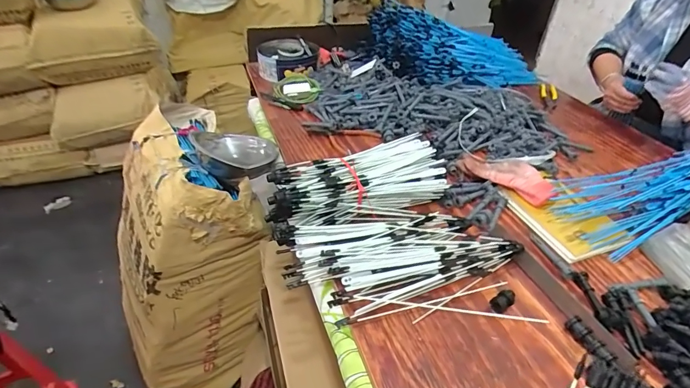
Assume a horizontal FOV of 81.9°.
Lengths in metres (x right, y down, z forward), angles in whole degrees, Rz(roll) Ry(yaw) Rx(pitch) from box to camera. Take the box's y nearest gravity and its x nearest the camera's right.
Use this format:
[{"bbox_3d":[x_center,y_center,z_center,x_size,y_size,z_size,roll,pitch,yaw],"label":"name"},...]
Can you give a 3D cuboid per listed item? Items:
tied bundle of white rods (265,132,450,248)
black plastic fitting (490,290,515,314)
[{"bbox_3d":[0.024,-0.013,0.674,0.305,0.076,0.115,-15,41,-23],"label":"tied bundle of white rods"},{"bbox_3d":[0.224,0.151,0.562,0.040,0.013,0.022,-24,45,-31],"label":"black plastic fitting"}]

